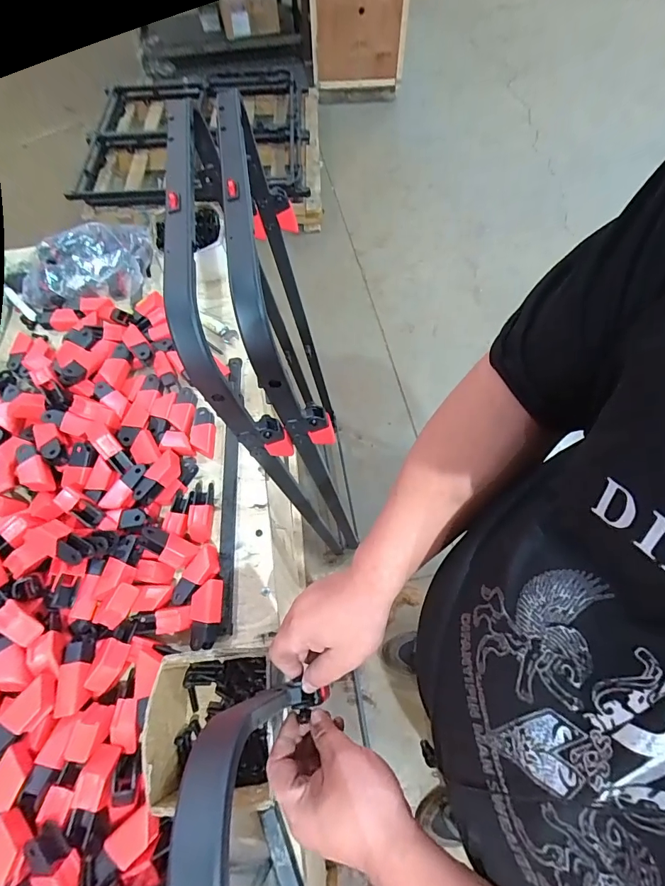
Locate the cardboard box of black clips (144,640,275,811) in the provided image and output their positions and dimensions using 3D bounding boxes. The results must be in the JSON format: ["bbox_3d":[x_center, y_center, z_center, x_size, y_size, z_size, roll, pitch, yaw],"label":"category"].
[{"bbox_3d":[-0.134,0.320,0.479,0.134,0.084,0.144,-5,63,-2],"label":"cardboard box of black clips"}]

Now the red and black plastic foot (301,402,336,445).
[{"bbox_3d":[-0.019,-0.025,0.585,0.041,0.076,0.025,-9,63,-4],"label":"red and black plastic foot"}]

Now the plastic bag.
[{"bbox_3d":[-0.528,-0.388,0.893,0.274,0.051,0.197,-15,64,-7],"label":"plastic bag"}]

